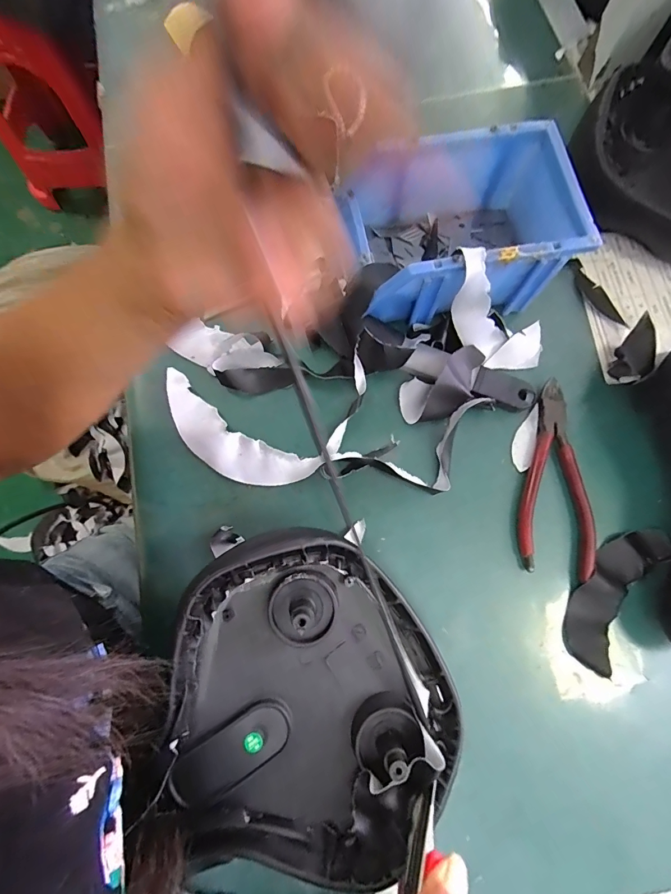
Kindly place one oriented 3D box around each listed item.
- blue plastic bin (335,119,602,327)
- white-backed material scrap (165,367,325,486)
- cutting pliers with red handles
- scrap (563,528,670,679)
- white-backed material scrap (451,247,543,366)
[{"bbox_3d":[0.097,-0.173,0.320,0.174,0.077,0.119,-12,76,-4],"label":"blue plastic bin"},{"bbox_3d":[-0.083,-0.006,0.312,0.142,0.008,0.051,28,77,6],"label":"white-backed material scrap"},{"bbox_3d":[0.175,0.022,0.306,0.053,0.011,0.150,10,76,1],"label":"cutting pliers with red handles"},{"bbox_3d":[0.207,0.106,0.287,0.042,0.008,0.114,40,78,8],"label":"scrap"},{"bbox_3d":[0.124,-0.106,0.313,0.039,0.121,0.057,8,70,47],"label":"white-backed material scrap"}]

